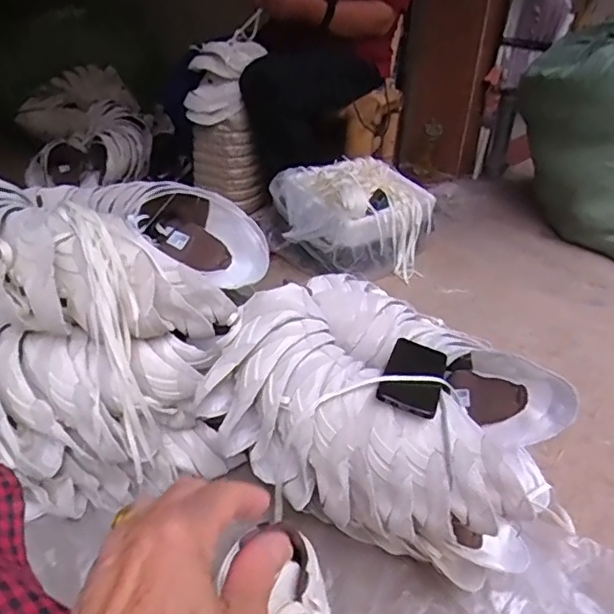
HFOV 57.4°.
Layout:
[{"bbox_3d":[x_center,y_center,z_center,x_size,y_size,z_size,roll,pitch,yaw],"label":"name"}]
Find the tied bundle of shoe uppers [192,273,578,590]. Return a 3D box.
[{"bbox_3d":[0.119,0.155,0.786,0.433,0.273,0.331,19,34,24],"label":"tied bundle of shoe uppers"}]

